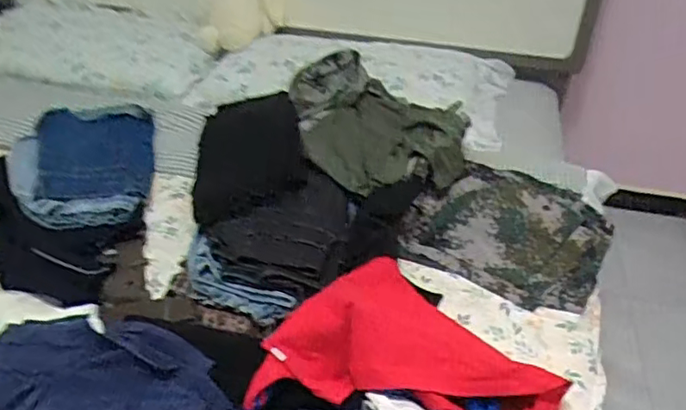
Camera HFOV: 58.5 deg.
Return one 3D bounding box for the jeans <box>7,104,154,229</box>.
[{"bbox_3d":[-0.525,-0.083,1.236,0.283,0.057,0.376,-8,39,-14],"label":"jeans"}]

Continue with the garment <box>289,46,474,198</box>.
[{"bbox_3d":[0.073,-0.183,1.315,0.343,0.087,0.458,-4,38,-9],"label":"garment"}]

